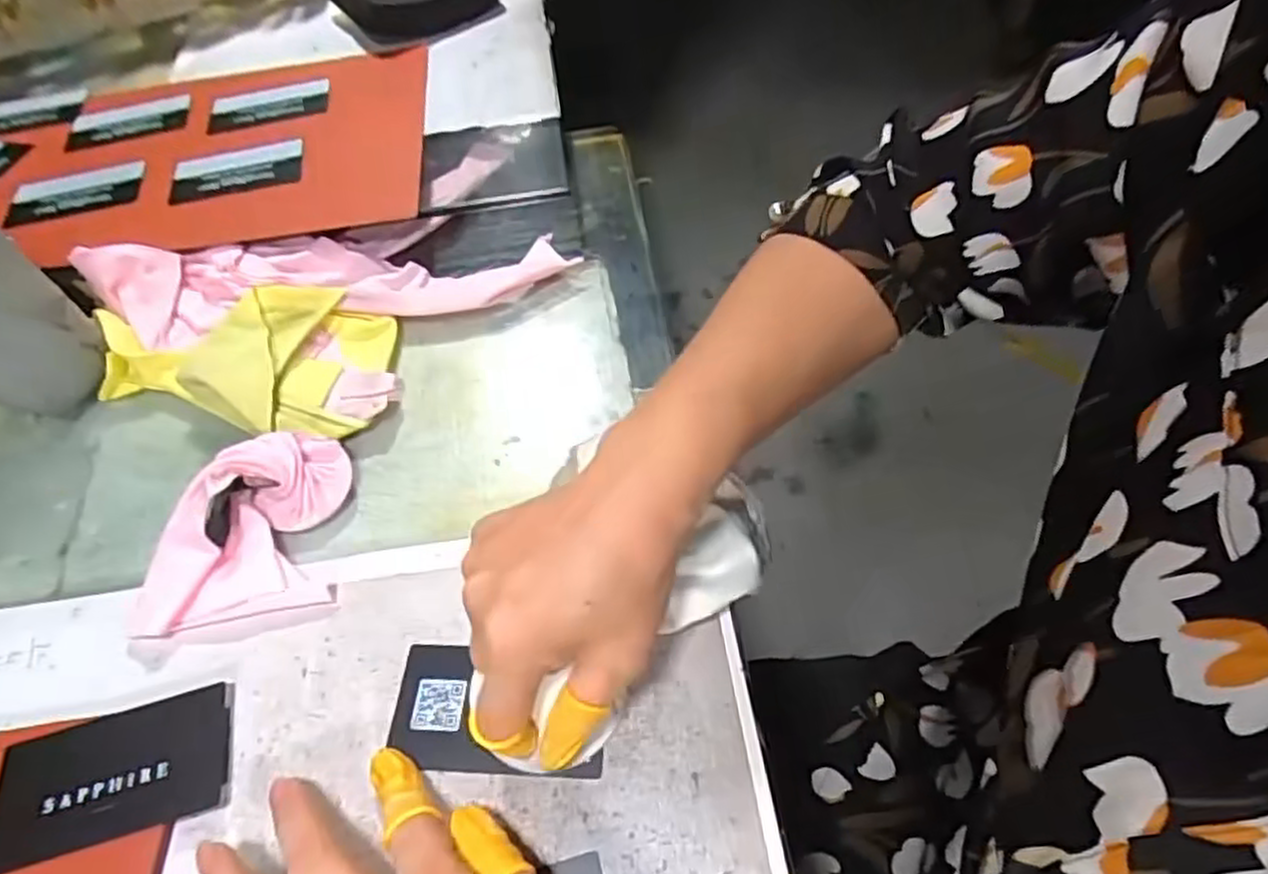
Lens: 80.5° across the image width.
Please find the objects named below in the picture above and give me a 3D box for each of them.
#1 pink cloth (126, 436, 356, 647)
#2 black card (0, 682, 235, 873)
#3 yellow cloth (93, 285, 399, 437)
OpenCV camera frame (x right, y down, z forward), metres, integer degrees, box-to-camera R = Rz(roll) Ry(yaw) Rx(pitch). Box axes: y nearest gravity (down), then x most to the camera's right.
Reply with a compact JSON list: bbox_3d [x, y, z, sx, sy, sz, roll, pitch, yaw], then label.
[{"bbox_3d":[-0.187,0.044,0.353,0.089,0.029,0.095,-8,54,-3],"label":"pink cloth"},{"bbox_3d":[-0.206,0.134,0.297,0.085,0.007,0.049,-14,55,-8],"label":"black card"},{"bbox_3d":[-0.228,-0.050,0.426,0.177,0.026,0.096,8,55,8],"label":"yellow cloth"}]

